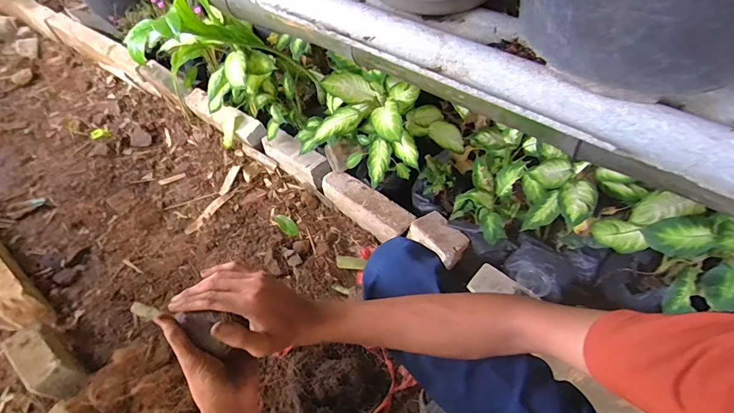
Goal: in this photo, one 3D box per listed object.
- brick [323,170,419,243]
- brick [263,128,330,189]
[{"bbox_3d":[0.000,0.002,1.133,0.306,0.118,0.076,36,64,23],"label":"brick"},{"bbox_3d":[-0.230,-0.159,1.232,0.254,0.109,0.074,32,63,21],"label":"brick"}]

